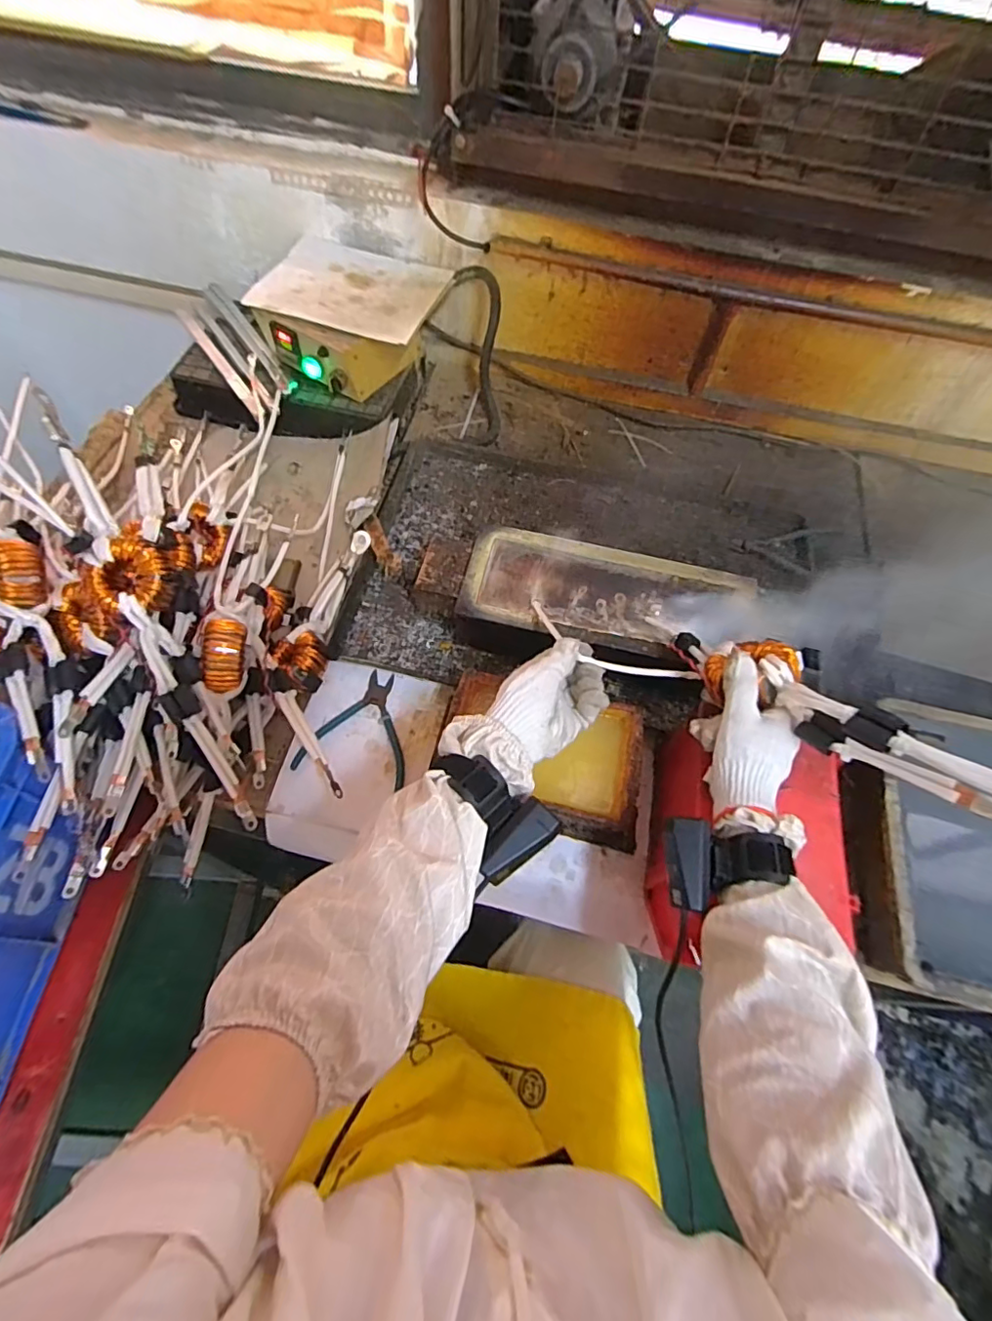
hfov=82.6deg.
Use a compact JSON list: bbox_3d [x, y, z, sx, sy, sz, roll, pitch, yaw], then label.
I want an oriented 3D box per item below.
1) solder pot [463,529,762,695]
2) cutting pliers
[{"bbox_3d":[0.128,-0.051,0.679,0.333,0.090,0.174,15,61,5],"label":"solder pot"},{"bbox_3d":[-0.145,0.073,0.636,0.117,0.009,0.134,15,62,5],"label":"cutting pliers"}]

